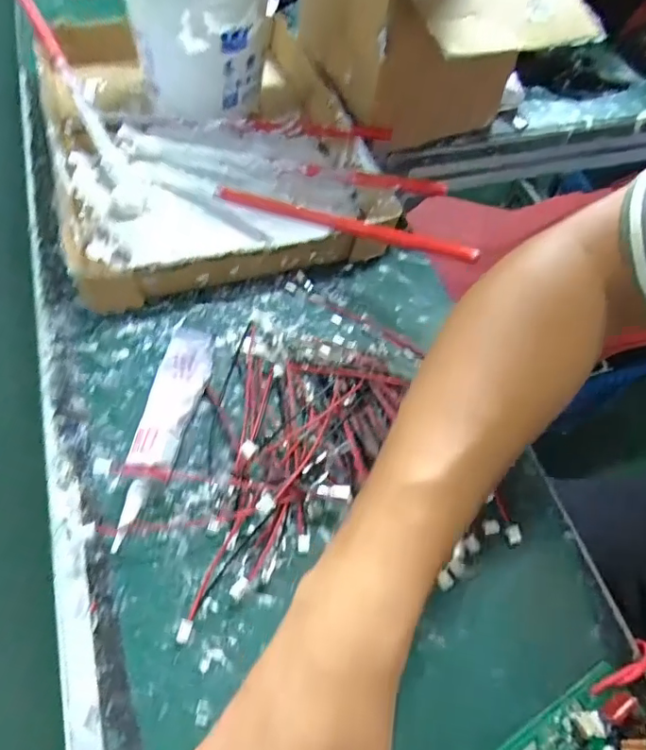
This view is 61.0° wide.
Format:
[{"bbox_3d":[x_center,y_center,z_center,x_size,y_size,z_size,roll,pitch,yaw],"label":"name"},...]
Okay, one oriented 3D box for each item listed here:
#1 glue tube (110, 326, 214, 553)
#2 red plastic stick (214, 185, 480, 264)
[{"bbox_3d":[-0.091,0.027,0.325,0.033,0.026,0.145,7,59,0],"label":"glue tube"},{"bbox_3d":[0.008,-0.107,0.385,0.203,0.014,0.007,21,59,24],"label":"red plastic stick"}]

